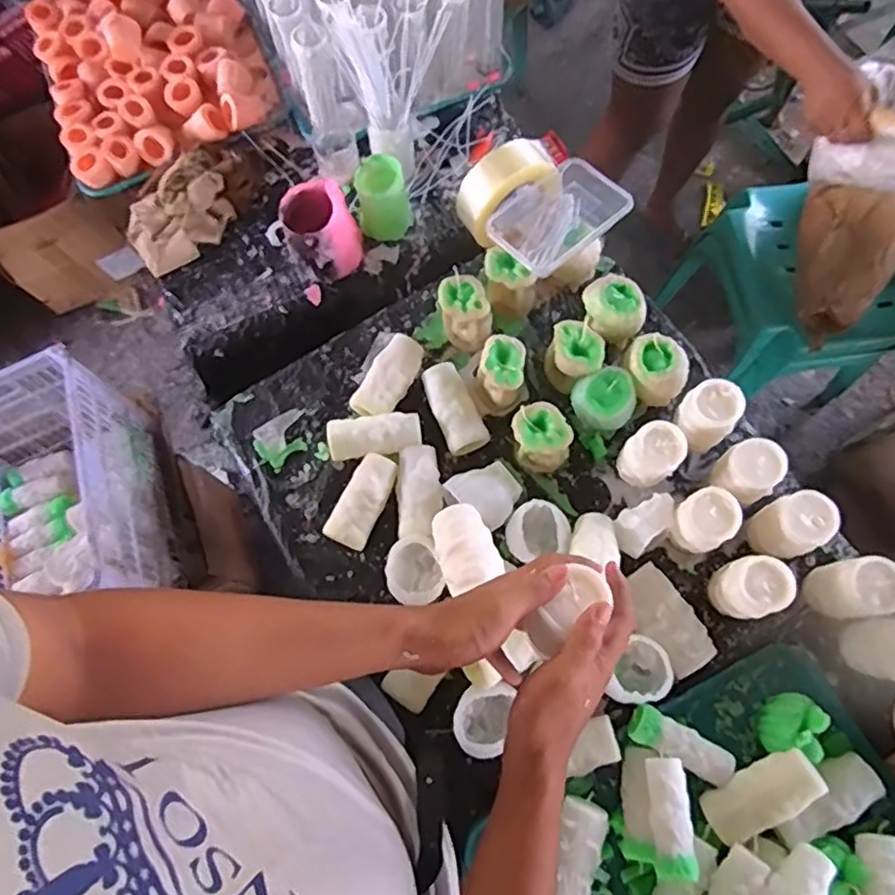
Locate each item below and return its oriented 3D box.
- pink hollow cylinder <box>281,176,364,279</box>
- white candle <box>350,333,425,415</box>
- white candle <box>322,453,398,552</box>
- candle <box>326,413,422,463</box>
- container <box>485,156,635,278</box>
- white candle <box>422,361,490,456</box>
[{"bbox_3d":[-0.167,-0.290,0.862,0.081,0.117,0.085,-1,72,2],"label":"pink hollow cylinder"},{"bbox_3d":[-0.074,-0.090,0.833,0.054,0.048,0.118,25,75,10],"label":"white candle"},{"bbox_3d":[-0.103,0.065,0.784,0.053,0.050,0.115,21,74,9],"label":"white candle"},{"bbox_3d":[-0.090,-0.013,0.805,0.115,0.049,0.048,-6,72,1],"label":"candle"},{"bbox_3d":[0.135,-0.291,0.808,0.159,0.034,0.117,-38,74,-10],"label":"container"},{"bbox_3d":[0.006,-0.049,0.816,0.050,0.049,0.111,-25,72,-6],"label":"white candle"}]

